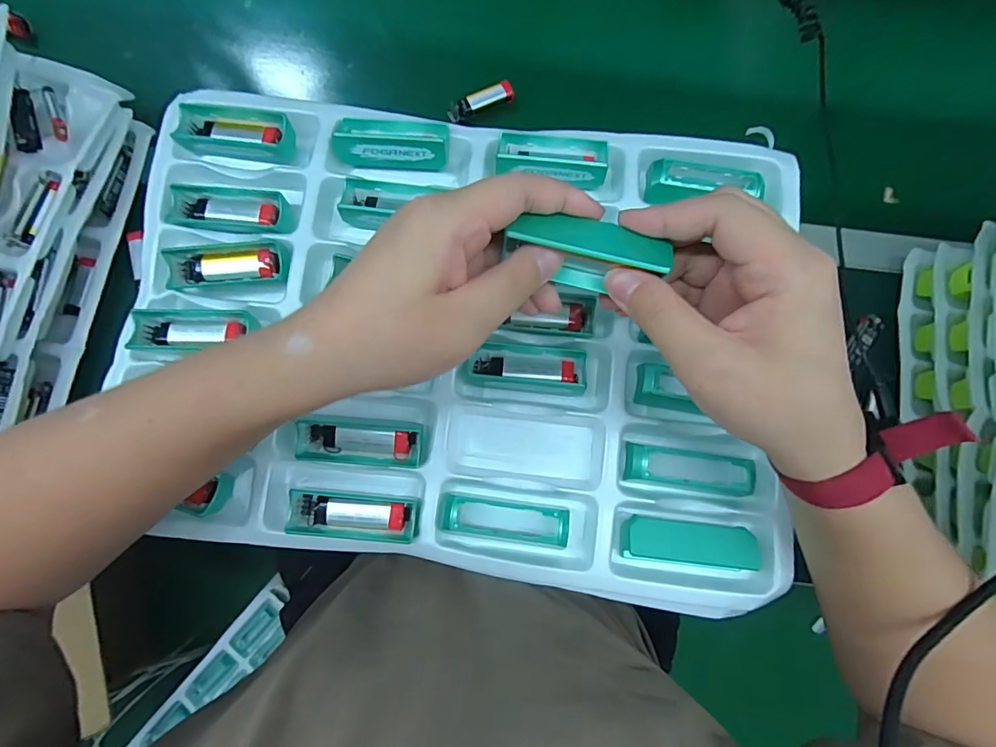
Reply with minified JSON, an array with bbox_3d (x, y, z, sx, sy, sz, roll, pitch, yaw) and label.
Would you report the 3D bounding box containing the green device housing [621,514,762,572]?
[{"bbox_3d":[0.120,0.107,0.299,0.078,0.014,0.027,5,81,0],"label":"green device housing"}]

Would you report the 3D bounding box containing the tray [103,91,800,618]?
[{"bbox_3d":[-0.029,-0.032,0.329,0.436,0.031,0.313,8,81,0],"label":"tray"}]

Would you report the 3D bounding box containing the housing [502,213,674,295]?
[{"bbox_3d":[0.042,-0.058,0.231,0.072,0.023,0.027,10,81,-1],"label":"housing"}]

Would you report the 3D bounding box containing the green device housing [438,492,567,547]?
[{"bbox_3d":[0.005,0.092,0.301,0.078,0.015,0.022,7,81,0],"label":"green device housing"}]

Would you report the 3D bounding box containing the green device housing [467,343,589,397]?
[{"bbox_3d":[0.021,-0.003,0.326,0.078,0.019,0.031,5,81,0],"label":"green device housing"}]

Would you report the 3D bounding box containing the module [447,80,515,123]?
[{"bbox_3d":[-0.018,-0.271,0.478,0.068,0.015,0.019,-22,82,-4],"label":"module"}]

